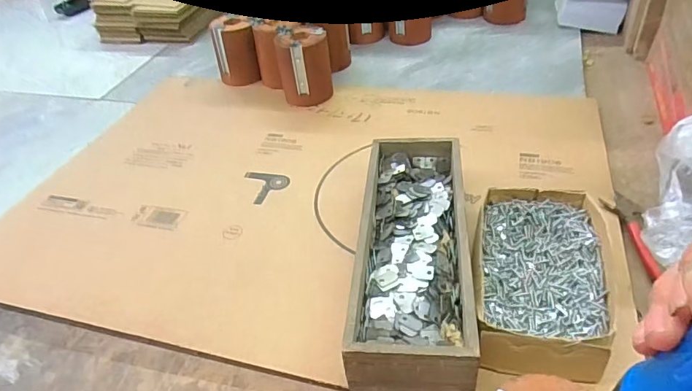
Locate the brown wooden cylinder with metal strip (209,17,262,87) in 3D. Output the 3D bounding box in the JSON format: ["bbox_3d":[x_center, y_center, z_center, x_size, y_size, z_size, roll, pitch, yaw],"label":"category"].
[{"bbox_3d":[-0.189,-0.244,0.819,0.067,0.102,0.072,-17,42,-12],"label":"brown wooden cylinder with metal strip"}]

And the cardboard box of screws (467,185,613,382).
[{"bbox_3d":[0.173,0.072,0.435,0.113,0.052,0.183,3,42,11],"label":"cardboard box of screws"}]

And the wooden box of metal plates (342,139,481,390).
[{"bbox_3d":[0.066,0.050,0.471,0.099,0.064,0.278,1,41,9],"label":"wooden box of metal plates"}]

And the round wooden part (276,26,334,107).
[{"bbox_3d":[-0.063,-0.203,0.751,0.078,0.100,0.084,-4,41,3],"label":"round wooden part"}]

